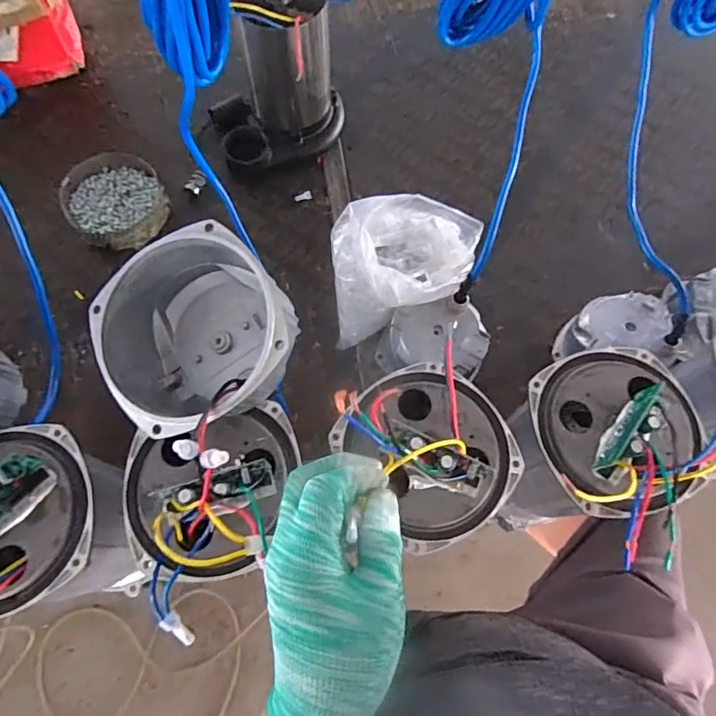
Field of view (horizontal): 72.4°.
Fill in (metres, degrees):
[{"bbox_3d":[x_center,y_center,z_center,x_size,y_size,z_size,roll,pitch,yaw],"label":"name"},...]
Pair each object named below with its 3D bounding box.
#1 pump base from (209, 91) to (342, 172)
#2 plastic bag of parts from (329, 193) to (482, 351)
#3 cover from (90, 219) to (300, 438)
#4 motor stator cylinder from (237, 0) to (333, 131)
[{"bbox_3d":[-0.122,-0.374,0.766,0.199,0.050,0.148,-20,71,-8],"label":"pump base"},{"bbox_3d":[0.059,-0.112,0.607,0.174,0.170,0.149,-1,69,-1],"label":"plastic bag of parts"},{"bbox_3d":[-0.113,-0.015,0.371,0.139,0.085,0.134,-40,75,6],"label":"cover"},{"bbox_3d":[-0.094,-0.409,0.662,0.111,0.180,0.104,-5,69,-3],"label":"motor stator cylinder"}]

